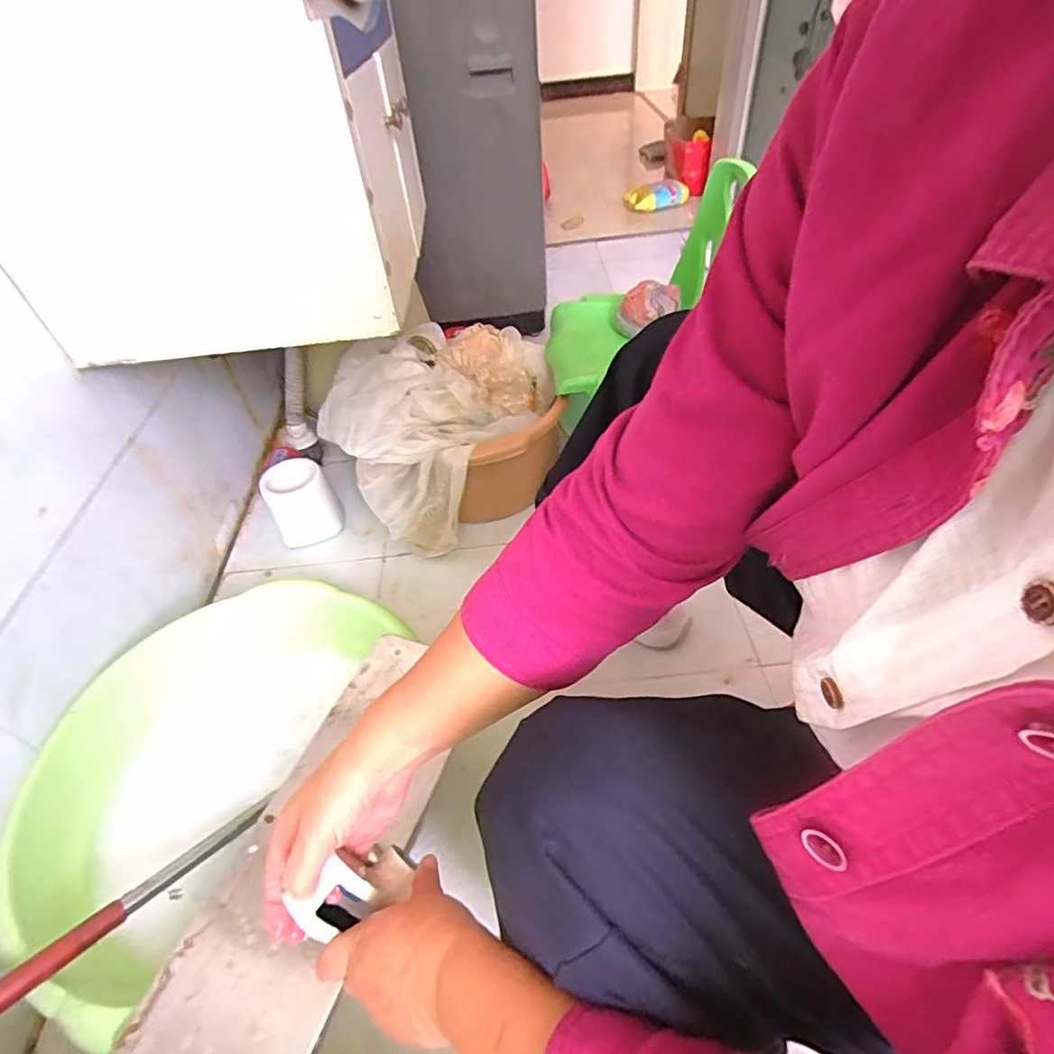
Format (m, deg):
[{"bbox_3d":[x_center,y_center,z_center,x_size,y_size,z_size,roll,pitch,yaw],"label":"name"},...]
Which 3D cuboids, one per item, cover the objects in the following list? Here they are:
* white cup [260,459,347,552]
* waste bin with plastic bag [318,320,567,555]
[{"bbox_3d":[-0.424,-0.046,1.080,0.117,0.130,0.109,-3,45,3],"label":"white cup"},{"bbox_3d":[-0.135,-0.168,1.057,0.380,0.281,0.322,-27,49,-20],"label":"waste bin with plastic bag"}]

